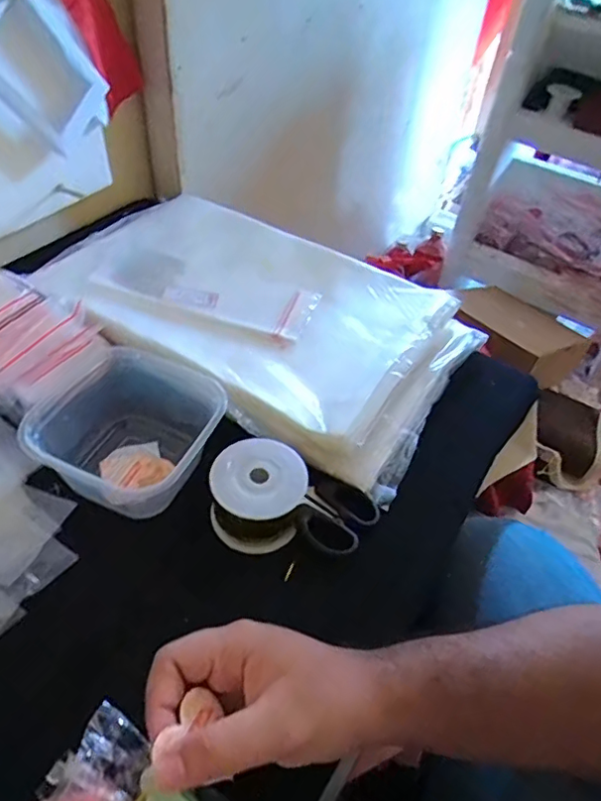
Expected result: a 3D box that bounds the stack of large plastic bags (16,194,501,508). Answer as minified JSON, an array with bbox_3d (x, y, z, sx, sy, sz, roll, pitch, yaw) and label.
[{"bbox_3d":[-0.048,-0.091,0.553,0.401,0.041,0.247,27,50,18],"label":"stack of large plastic bags"}]

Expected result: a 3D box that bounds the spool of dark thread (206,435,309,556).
[{"bbox_3d":[-0.031,0.070,0.409,0.065,0.050,0.067,3,46,-4],"label":"spool of dark thread"}]

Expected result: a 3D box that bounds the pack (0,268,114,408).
[{"bbox_3d":[-0.249,-0.068,0.470,0.159,0.035,0.104,27,50,18],"label":"pack"}]

